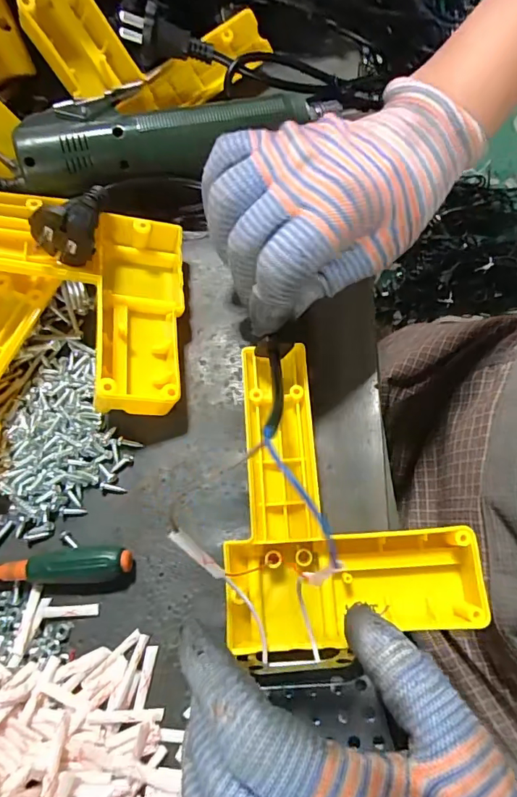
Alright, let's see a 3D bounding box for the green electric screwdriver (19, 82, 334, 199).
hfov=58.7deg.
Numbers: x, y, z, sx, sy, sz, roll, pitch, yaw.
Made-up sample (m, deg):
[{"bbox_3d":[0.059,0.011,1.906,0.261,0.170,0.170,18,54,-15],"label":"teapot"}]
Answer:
[{"bbox_3d":[-0.047,-0.172,0.288,0.200,0.034,0.039,-19,73,-6],"label":"green electric screwdriver"}]

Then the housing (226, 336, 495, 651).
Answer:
[{"bbox_3d":[0.040,0.044,0.234,0.115,0.029,0.142,-4,72,-2],"label":"housing"}]

